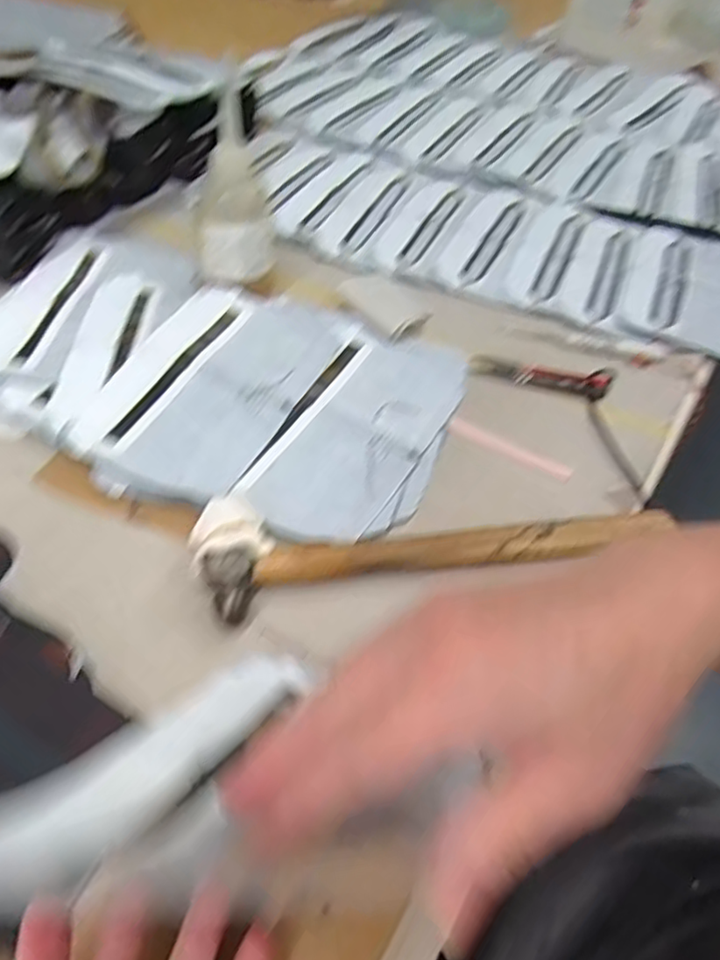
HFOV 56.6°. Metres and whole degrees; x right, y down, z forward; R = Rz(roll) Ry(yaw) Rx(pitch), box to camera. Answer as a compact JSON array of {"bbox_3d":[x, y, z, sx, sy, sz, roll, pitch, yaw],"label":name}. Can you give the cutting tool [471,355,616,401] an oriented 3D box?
[{"bbox_3d":[0.140,-0.084,0.520,0.105,0.005,0.035,16,50,9],"label":"cutting tool"}]

